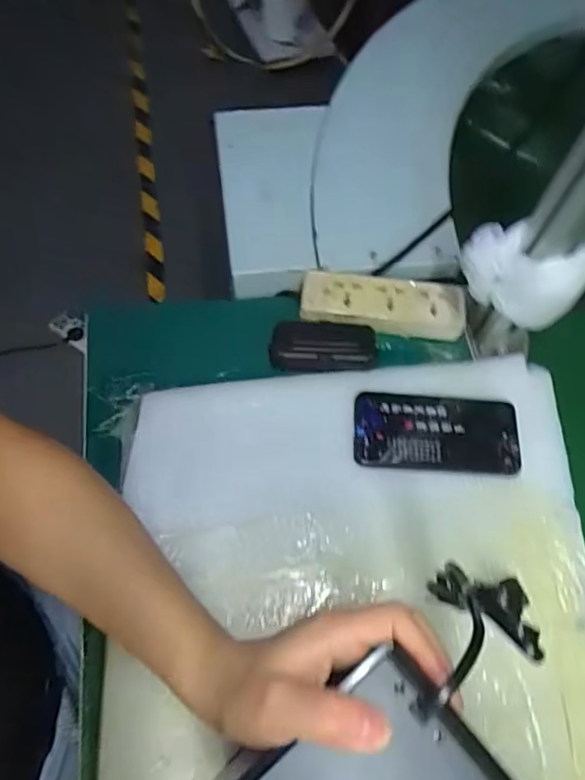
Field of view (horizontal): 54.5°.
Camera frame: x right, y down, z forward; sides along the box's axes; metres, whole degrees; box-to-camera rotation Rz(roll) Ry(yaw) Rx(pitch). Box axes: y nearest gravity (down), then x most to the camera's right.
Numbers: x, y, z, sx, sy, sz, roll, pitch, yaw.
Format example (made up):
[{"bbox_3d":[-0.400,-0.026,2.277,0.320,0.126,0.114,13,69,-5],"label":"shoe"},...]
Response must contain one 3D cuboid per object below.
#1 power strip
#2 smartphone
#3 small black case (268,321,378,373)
[{"bbox_3d":[0.094,-0.091,0.596,0.166,0.029,0.057,8,64,1],"label":"power strip"},{"bbox_3d":[0.135,0.041,0.539,0.151,0.016,0.074,5,64,-1],"label":"smartphone"},{"bbox_3d":[0.031,-0.045,0.577,0.105,0.024,0.057,2,65,-3],"label":"small black case"}]

